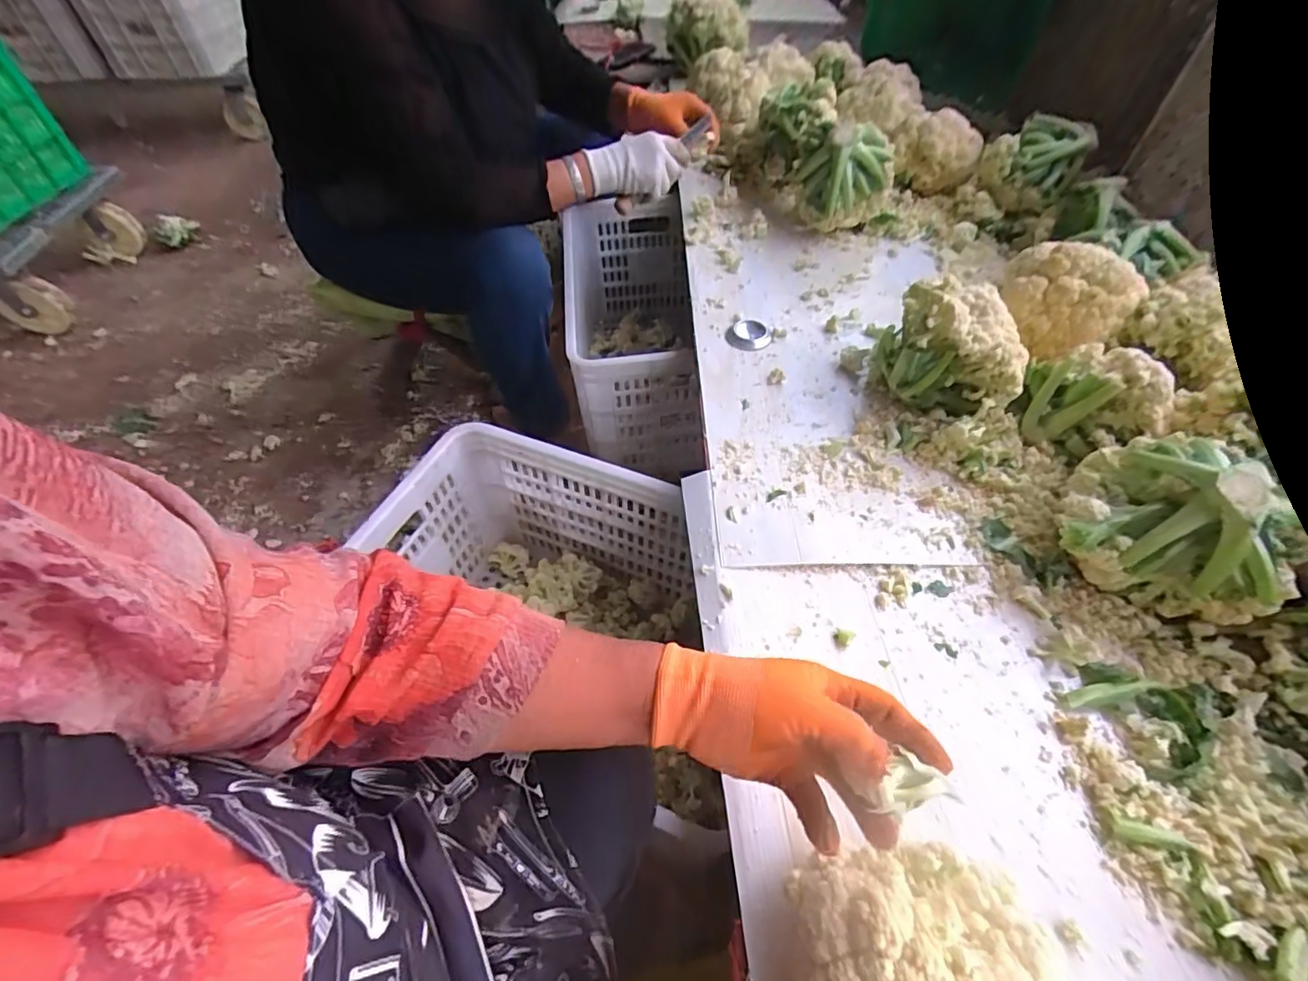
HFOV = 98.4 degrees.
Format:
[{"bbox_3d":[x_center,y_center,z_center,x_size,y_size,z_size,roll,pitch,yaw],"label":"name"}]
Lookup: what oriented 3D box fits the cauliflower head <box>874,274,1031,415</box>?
[{"bbox_3d":[0.354,-0.164,0.666,0.154,0.142,0.105,15,54,12],"label":"cauliflower head"}]

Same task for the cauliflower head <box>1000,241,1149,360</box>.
[{"bbox_3d":[0.496,-0.232,0.683,0.143,0.094,0.096,33,59,23],"label":"cauliflower head"}]

